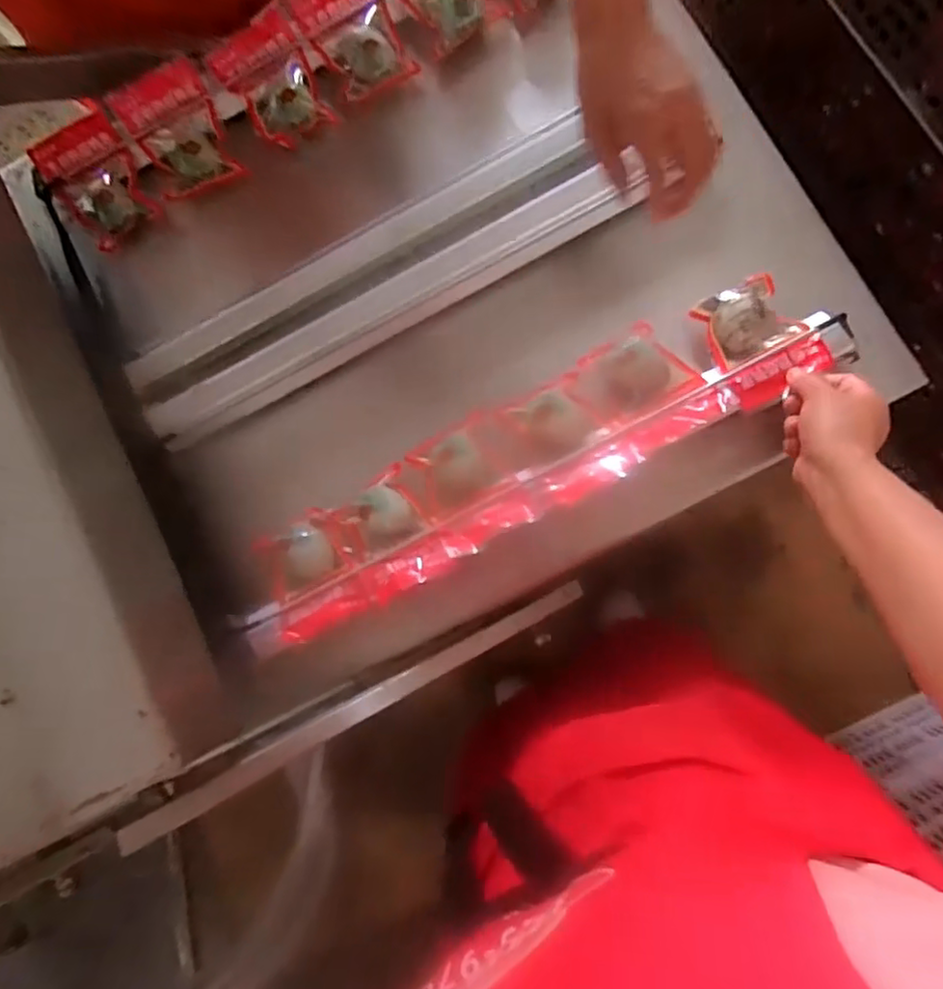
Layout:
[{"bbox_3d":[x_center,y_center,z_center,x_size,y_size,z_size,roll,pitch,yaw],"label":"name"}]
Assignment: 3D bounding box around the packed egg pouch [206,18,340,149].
[{"bbox_3d":[-0.204,-0.412,0.630,0.092,0.041,0.103,-28,83,3],"label":"packed egg pouch"}]

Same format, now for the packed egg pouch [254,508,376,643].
[{"bbox_3d":[-0.146,0.070,0.578,0.085,0.037,0.102,-29,82,3],"label":"packed egg pouch"}]

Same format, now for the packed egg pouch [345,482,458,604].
[{"bbox_3d":[-0.072,0.041,0.576,0.078,0.050,0.097,-29,82,3],"label":"packed egg pouch"}]

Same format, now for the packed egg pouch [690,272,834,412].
[{"bbox_3d":[0.257,-0.140,0.558,0.085,0.022,0.106,-28,83,3],"label":"packed egg pouch"}]

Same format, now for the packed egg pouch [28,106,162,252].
[{"bbox_3d":[-0.377,-0.321,0.633,0.091,0.050,0.103,-41,82,1],"label":"packed egg pouch"}]

